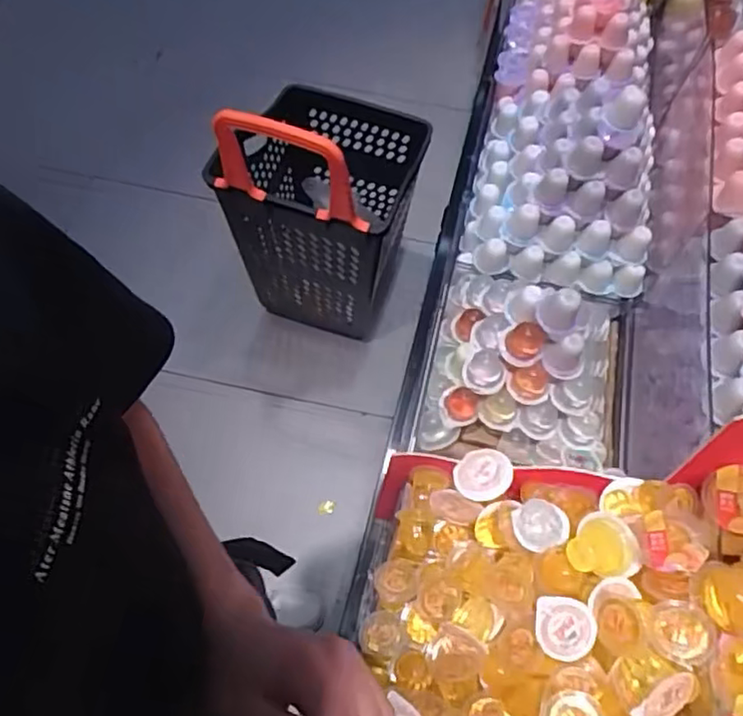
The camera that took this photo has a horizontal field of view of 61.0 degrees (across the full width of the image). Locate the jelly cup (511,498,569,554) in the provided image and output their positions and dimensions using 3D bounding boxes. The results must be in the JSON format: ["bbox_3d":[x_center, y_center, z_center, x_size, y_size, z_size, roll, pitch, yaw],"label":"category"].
[{"bbox_3d":[0.153,0.155,0.581,0.045,0.046,0.032,52,32,9],"label":"jelly cup"}]

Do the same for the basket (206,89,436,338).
[{"bbox_3d":[-0.113,-0.391,1.501,0.377,0.822,0.504,18,63,6],"label":"basket"}]

